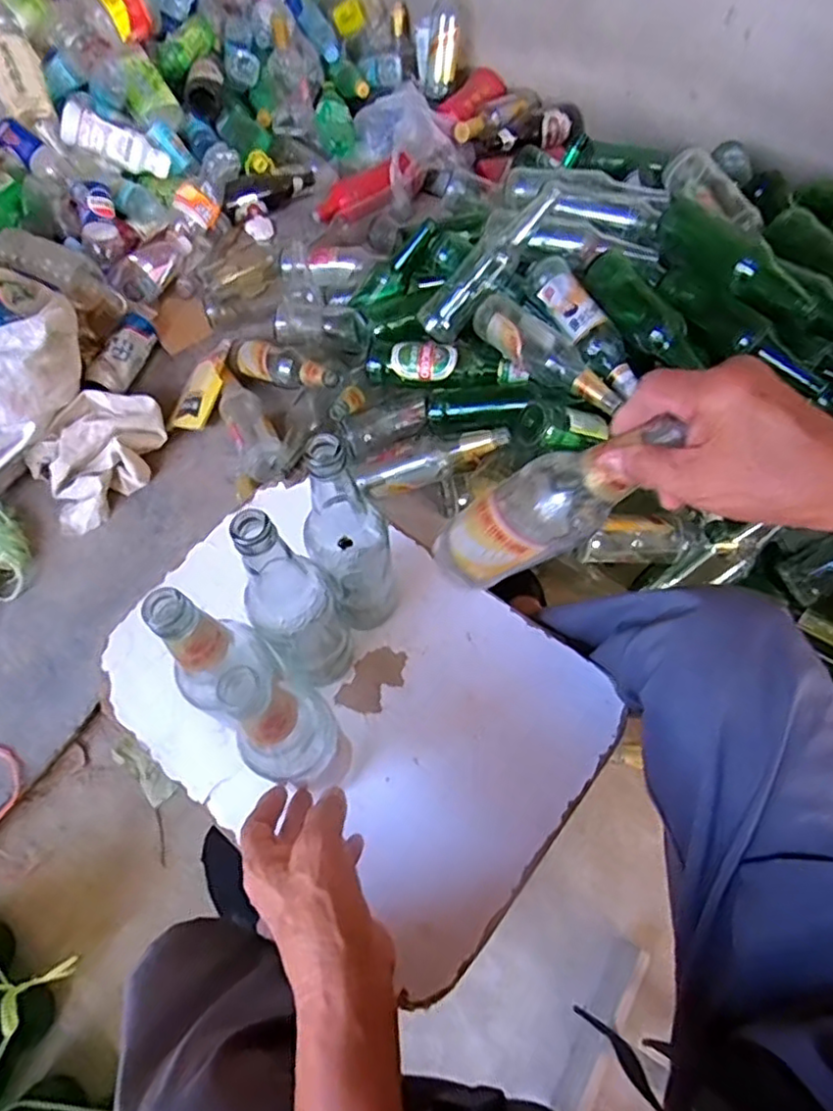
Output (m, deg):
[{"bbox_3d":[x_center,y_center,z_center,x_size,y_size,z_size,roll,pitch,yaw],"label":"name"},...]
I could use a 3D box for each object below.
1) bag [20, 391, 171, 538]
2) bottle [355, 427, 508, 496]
[{"bbox_3d":[-0.497,-0.163,1.002,0.148,0.074,0.231,33,67,16],"label":"bag"},{"bbox_3d":[0.024,-0.139,0.963,0.245,0.055,0.059,-14,60,21],"label":"bottle"}]

